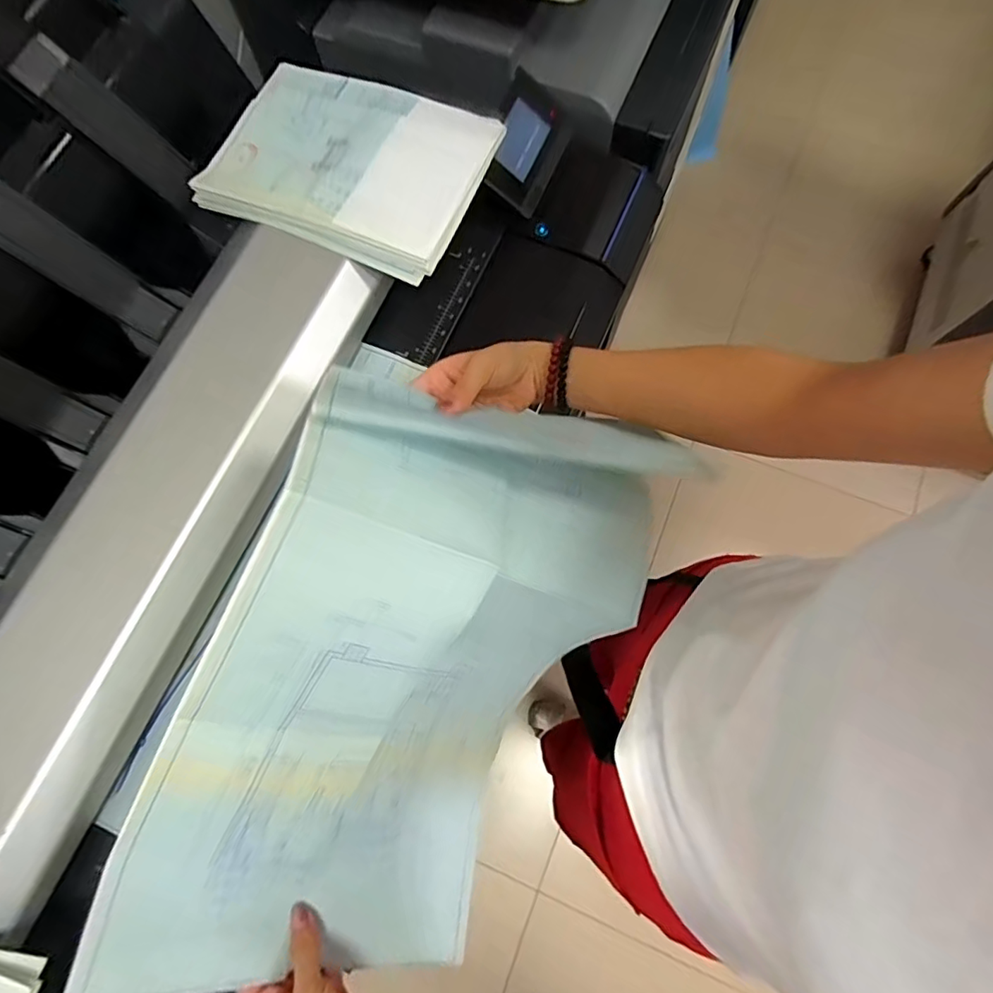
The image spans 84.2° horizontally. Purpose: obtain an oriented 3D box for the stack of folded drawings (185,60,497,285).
[{"bbox_3d":[-0.170,-0.387,0.630,0.298,0.023,0.221,22,77,7],"label":"stack of folded drawings"}]

